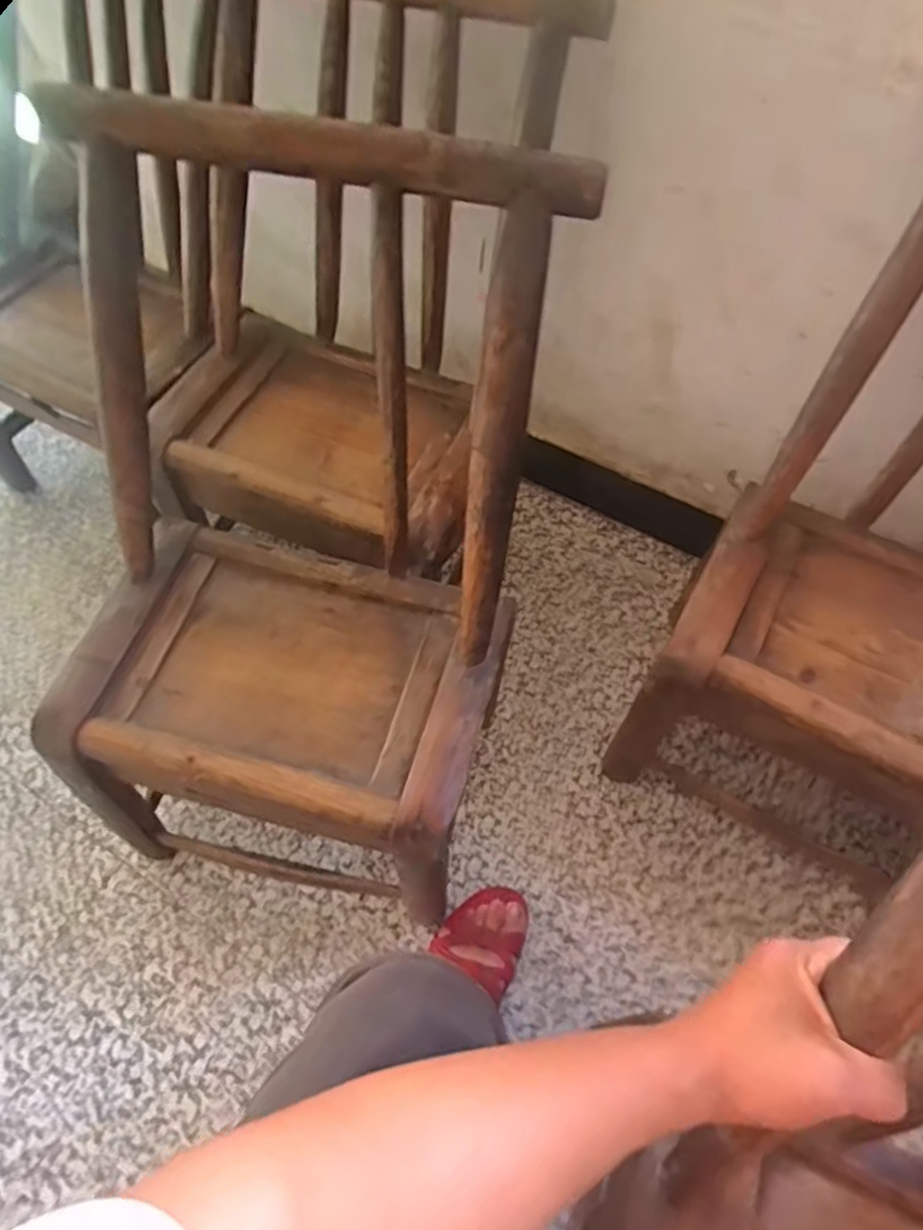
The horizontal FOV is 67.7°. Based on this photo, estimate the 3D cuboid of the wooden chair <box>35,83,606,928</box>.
[{"bbox_3d":[-0.151,-0.006,0.657,0.383,0.644,0.405,14,60,9],"label":"wooden chair"}]

